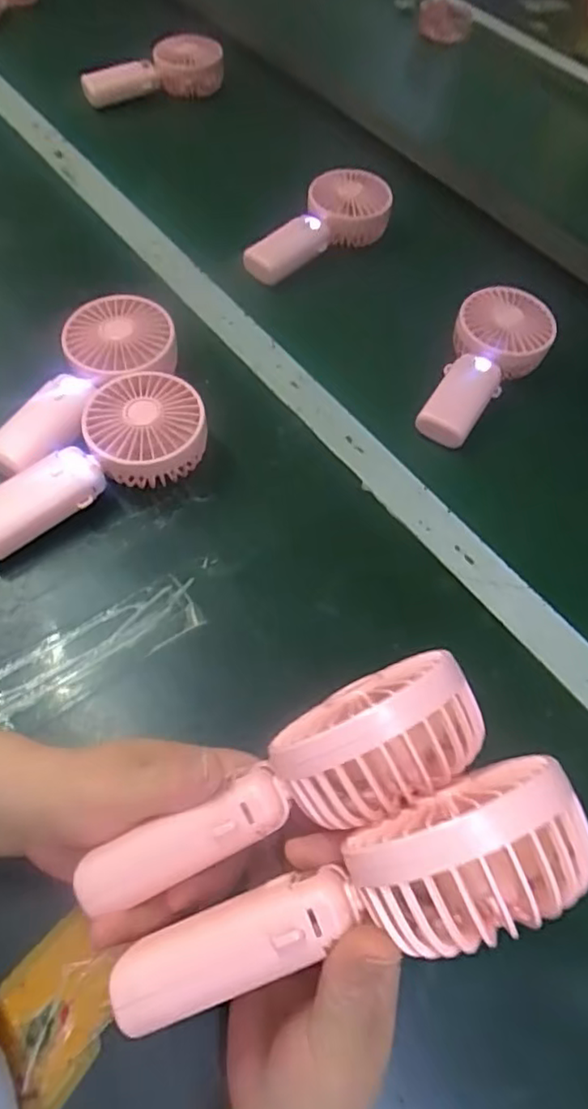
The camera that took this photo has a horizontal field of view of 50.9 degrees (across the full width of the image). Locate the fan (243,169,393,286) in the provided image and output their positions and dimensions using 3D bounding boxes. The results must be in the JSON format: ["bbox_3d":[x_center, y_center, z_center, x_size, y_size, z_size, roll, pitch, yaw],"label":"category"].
[{"bbox_3d":[0.022,-0.349,0.654,0.174,0.070,0.082,-33,64,-2],"label":"fan"}]

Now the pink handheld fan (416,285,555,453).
[{"bbox_3d":[0.169,-0.170,0.548,0.081,0.039,0.175,29,62,14],"label":"pink handheld fan"}]

